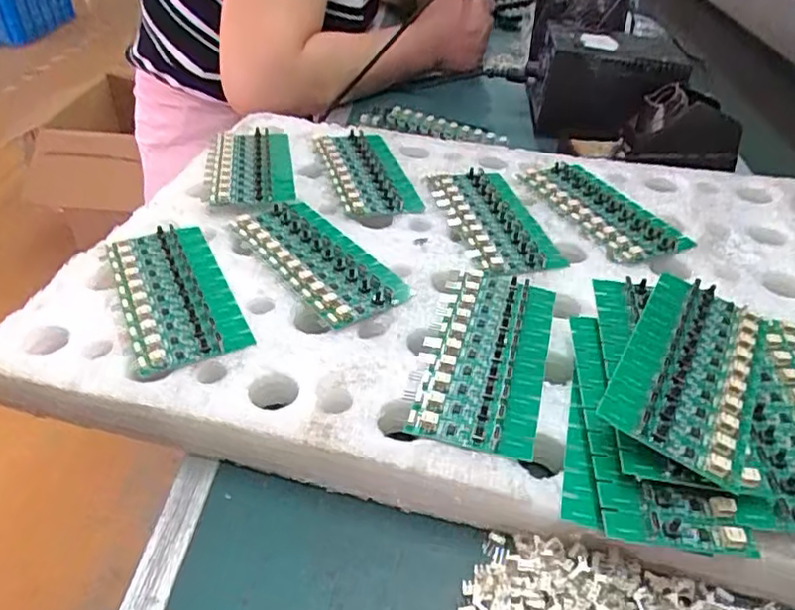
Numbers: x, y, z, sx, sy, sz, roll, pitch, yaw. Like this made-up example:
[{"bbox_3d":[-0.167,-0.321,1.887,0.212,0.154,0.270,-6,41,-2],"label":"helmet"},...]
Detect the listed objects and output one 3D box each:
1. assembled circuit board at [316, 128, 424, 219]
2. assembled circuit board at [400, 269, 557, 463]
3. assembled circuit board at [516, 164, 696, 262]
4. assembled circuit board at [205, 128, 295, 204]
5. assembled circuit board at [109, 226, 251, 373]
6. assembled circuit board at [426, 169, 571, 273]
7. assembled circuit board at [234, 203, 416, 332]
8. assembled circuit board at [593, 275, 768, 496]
[{"bbox_3d":[-0.027,-0.114,0.523,0.061,0.011,0.135,-9,40,-13],"label":"assembled circuit board"},{"bbox_3d":[0.049,0.024,0.355,0.067,0.006,0.137,10,39,12],"label":"assembled circuit board"},{"bbox_3d":[0.156,-0.077,0.487,0.063,0.010,0.137,-13,41,-18],"label":"assembled circuit board"},{"bbox_3d":[-0.122,-0.114,0.520,0.066,0.014,0.137,-6,39,-9],"label":"assembled circuit board"},{"bbox_3d":[-0.138,-0.010,0.390,0.061,0.011,0.138,-16,41,-21],"label":"assembled circuit board"},{"bbox_3d":[0.070,-0.066,0.467,0.065,0.010,0.134,-8,40,-11],"label":"assembled circuit board"},{"bbox_3d":[-0.052,-0.033,0.420,0.061,0.011,0.136,-24,46,-29],"label":"assembled circuit board"},{"bbox_3d":[0.147,0.028,0.313,0.062,0.006,0.133,28,42,16],"label":"assembled circuit board"}]

